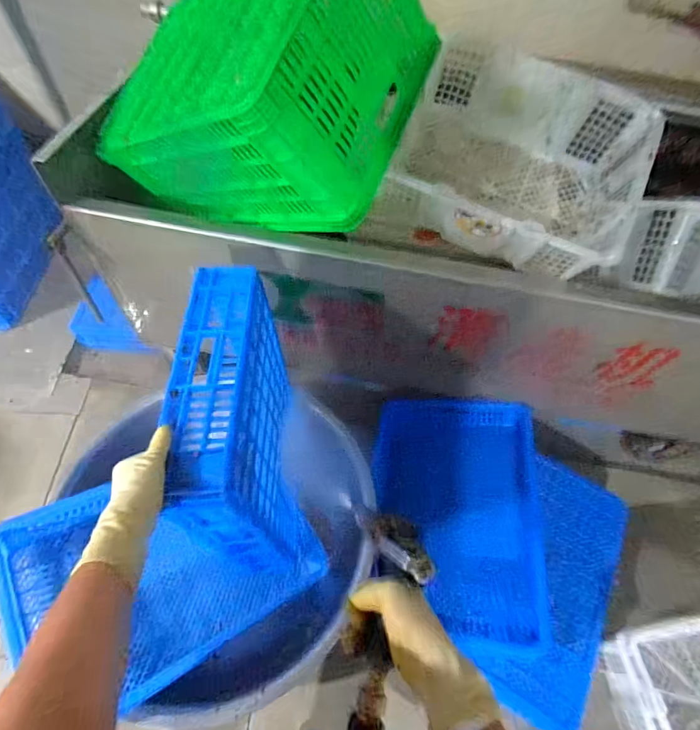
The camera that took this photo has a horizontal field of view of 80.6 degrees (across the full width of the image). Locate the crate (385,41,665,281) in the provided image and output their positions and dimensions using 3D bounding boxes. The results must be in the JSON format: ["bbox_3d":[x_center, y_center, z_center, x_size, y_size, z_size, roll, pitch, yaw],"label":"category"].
[{"bbox_3d":[0.319,-0.398,0.825,0.458,0.219,0.359,20,62,10],"label":"crate"}]

